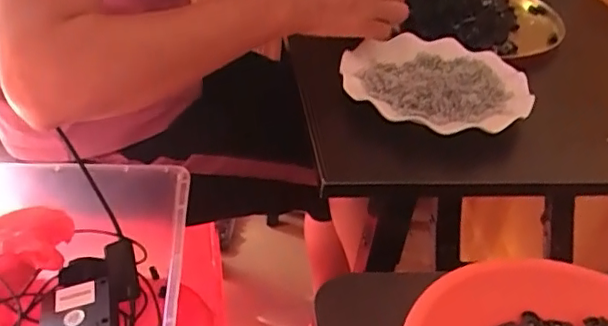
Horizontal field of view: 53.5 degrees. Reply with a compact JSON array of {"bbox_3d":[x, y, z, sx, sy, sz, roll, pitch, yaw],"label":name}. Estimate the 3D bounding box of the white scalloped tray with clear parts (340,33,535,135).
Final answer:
[{"bbox_3d":[0.130,-0.086,0.593,0.179,0.018,0.171,9,36,2],"label":"white scalloped tray with clear parts"}]

